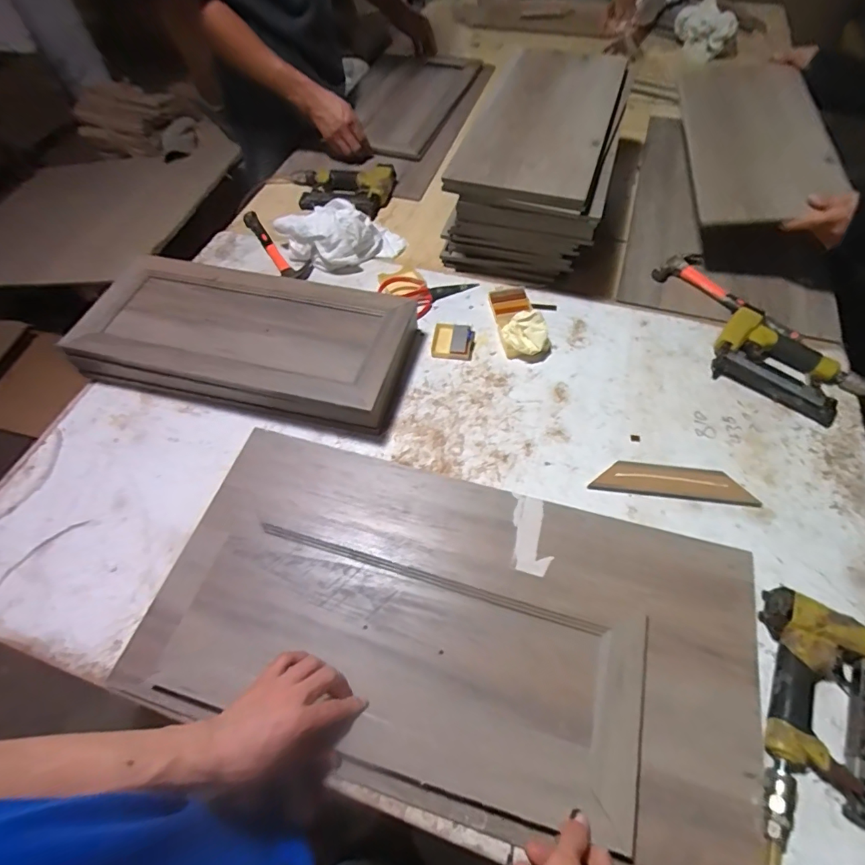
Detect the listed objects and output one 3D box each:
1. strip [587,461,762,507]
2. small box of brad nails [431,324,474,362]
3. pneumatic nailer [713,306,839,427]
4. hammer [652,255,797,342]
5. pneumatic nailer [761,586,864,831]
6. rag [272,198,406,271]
[{"bbox_3d":[0.338,0.071,0.651,0.216,0.010,0.049,6,59,6],"label":"strip"},{"bbox_3d":[0.036,-0.158,0.802,0.072,0.016,0.067,6,59,6],"label":"small box of brad nails"},{"bbox_3d":[0.553,-0.109,0.732,0.194,0.041,0.130,31,65,20],"label":"pneumatic nailer"},{"bbox_3d":[0.543,-0.250,0.829,0.103,0.033,0.268,-38,64,-19],"label":"hammer"},{"bbox_3d":[0.426,0.287,0.492,0.153,0.045,0.178,28,64,18],"label":"pneumatic nailer"},{"bbox_3d":[-0.184,-0.402,0.923,0.229,0.082,0.121,-21,60,-10],"label":"rag"}]

